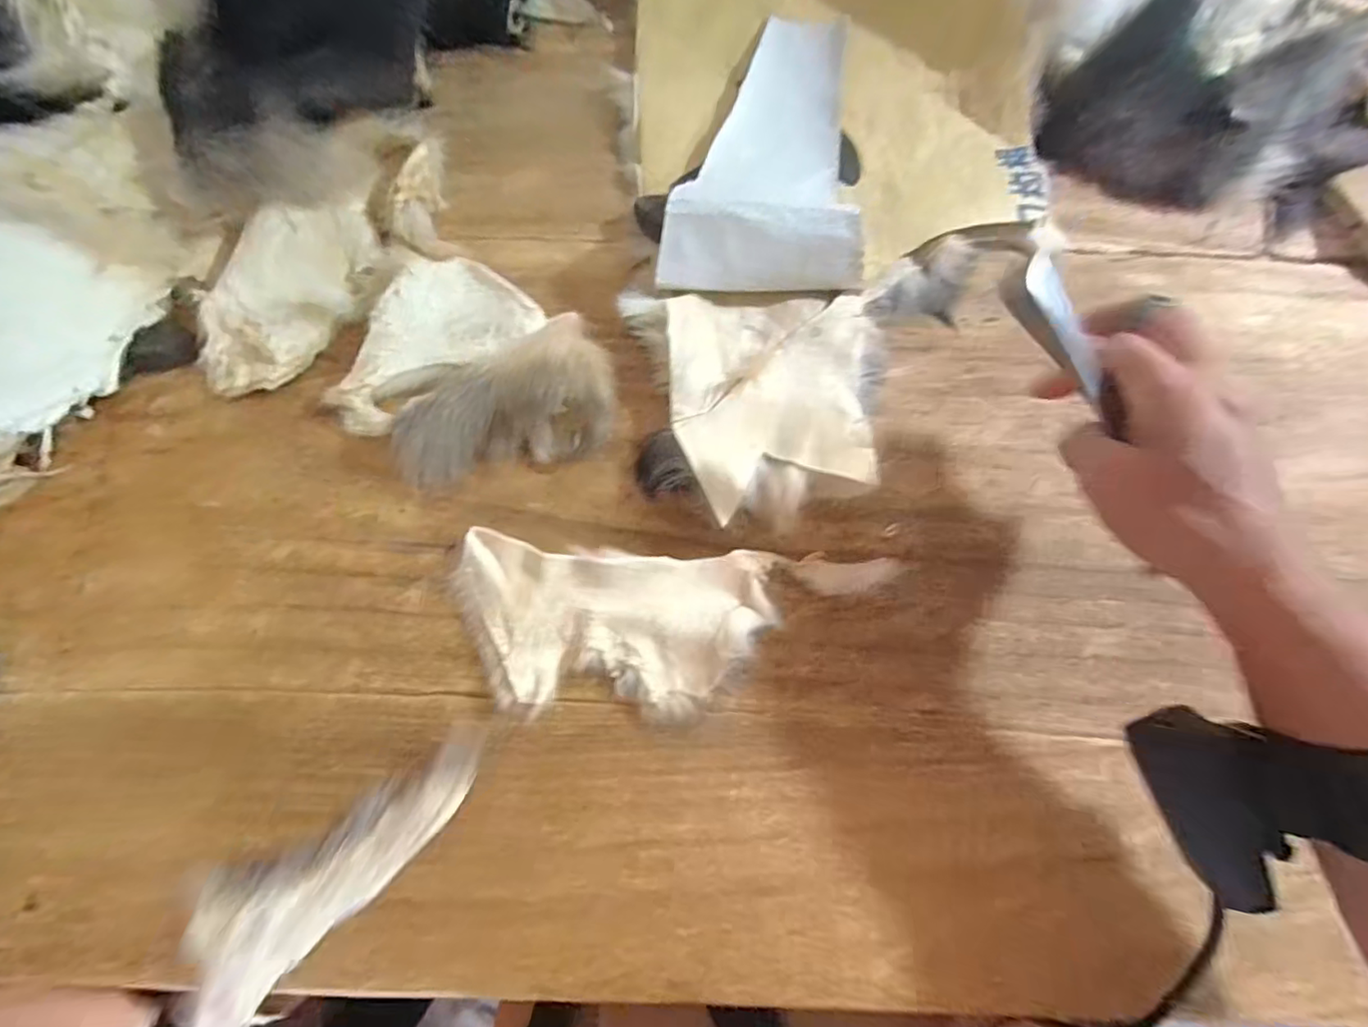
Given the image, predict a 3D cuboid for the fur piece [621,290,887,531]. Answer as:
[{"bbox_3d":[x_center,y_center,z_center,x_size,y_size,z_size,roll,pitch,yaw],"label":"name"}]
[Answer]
[{"bbox_3d":[0.047,-0.069,0.338,0.147,0.025,0.143,-5,74,-2],"label":"fur piece"}]

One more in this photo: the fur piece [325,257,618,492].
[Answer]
[{"bbox_3d":[-0.119,-0.079,0.337,0.156,0.037,0.128,27,76,7],"label":"fur piece"}]

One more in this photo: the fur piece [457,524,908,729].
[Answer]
[{"bbox_3d":[-0.011,0.062,0.306,0.221,0.016,0.088,4,74,1],"label":"fur piece"}]

